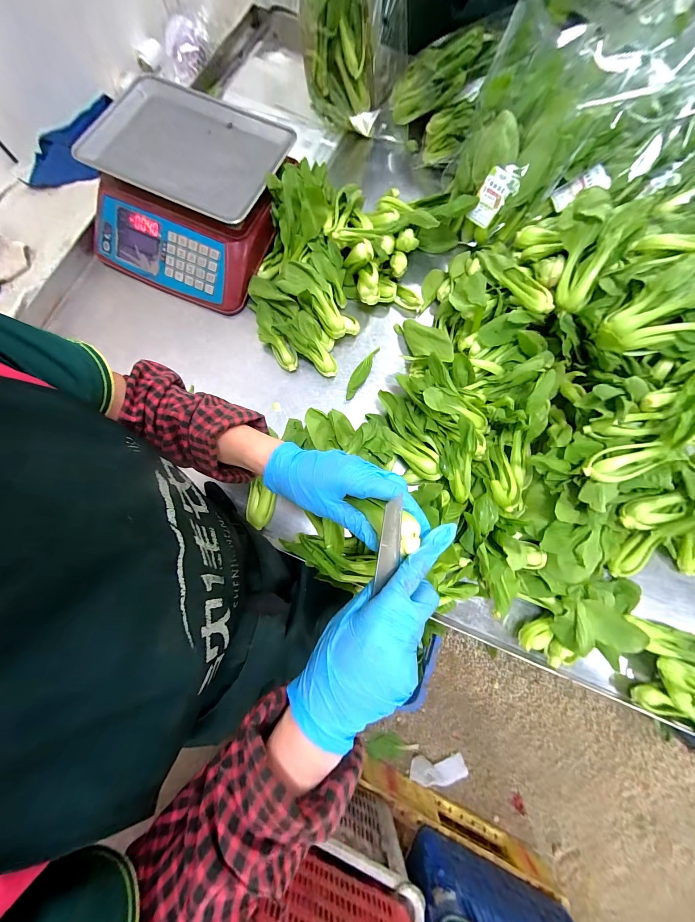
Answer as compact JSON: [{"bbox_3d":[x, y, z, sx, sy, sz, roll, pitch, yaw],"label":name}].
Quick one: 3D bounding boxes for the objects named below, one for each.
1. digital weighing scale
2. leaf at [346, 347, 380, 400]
[{"bbox_3d":[-0.311,-0.517,0.581,0.345,0.115,0.345,21,79,4],"label":"digital weighing scale"},{"bbox_3d":[0.029,-0.175,0.585,0.023,0.021,0.121,31,80,6],"label":"leaf"}]

